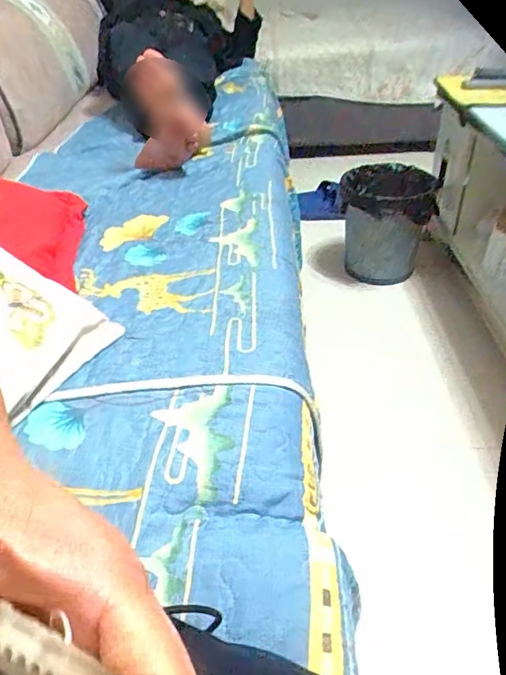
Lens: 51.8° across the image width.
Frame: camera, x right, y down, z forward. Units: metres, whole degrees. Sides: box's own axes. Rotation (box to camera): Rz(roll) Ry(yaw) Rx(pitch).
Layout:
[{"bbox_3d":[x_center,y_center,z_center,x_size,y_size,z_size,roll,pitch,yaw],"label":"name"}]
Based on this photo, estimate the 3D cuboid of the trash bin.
[{"bbox_3d":[0.373,-0.325,1.491,0.255,0.256,0.225,5,39,11],"label":"trash bin"}]

